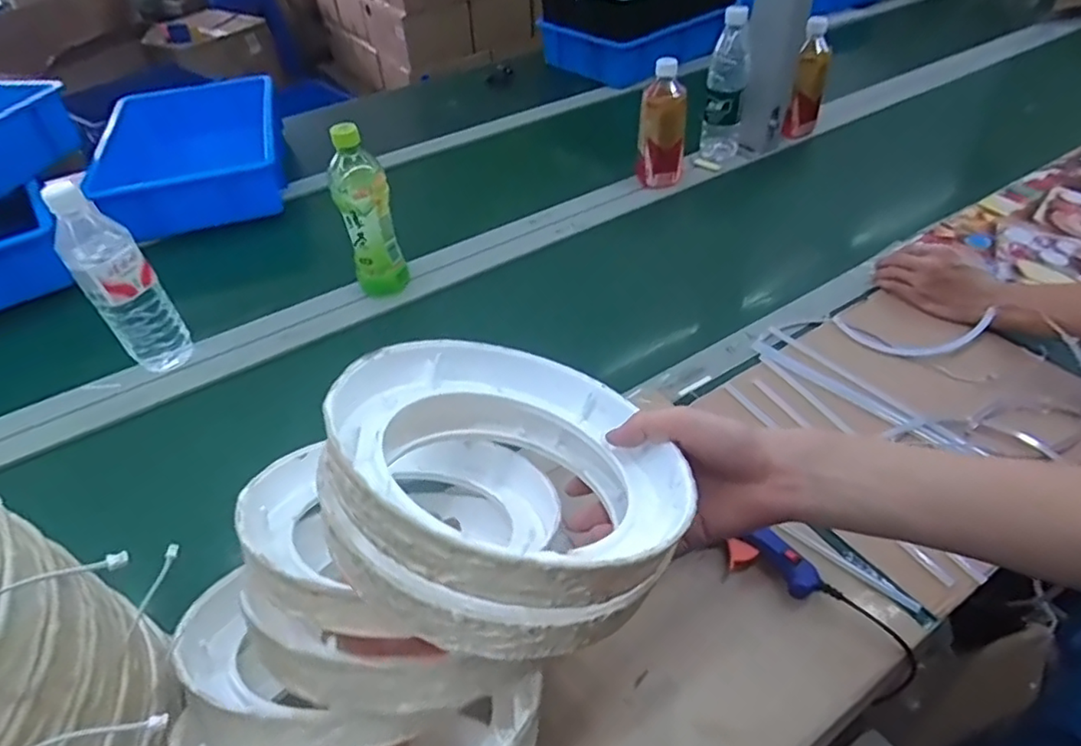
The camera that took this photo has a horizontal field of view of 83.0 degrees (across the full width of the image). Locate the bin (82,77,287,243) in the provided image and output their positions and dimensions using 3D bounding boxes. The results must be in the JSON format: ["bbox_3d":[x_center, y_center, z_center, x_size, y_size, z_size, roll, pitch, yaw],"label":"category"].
[{"bbox_3d":[-0.595,-0.378,1.062,0.291,0.098,0.389,-14,46,-11],"label":"bin"}]

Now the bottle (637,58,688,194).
[{"bbox_3d":[0.189,-0.366,0.948,0.073,0.193,0.066,6,46,9],"label":"bottle"}]

